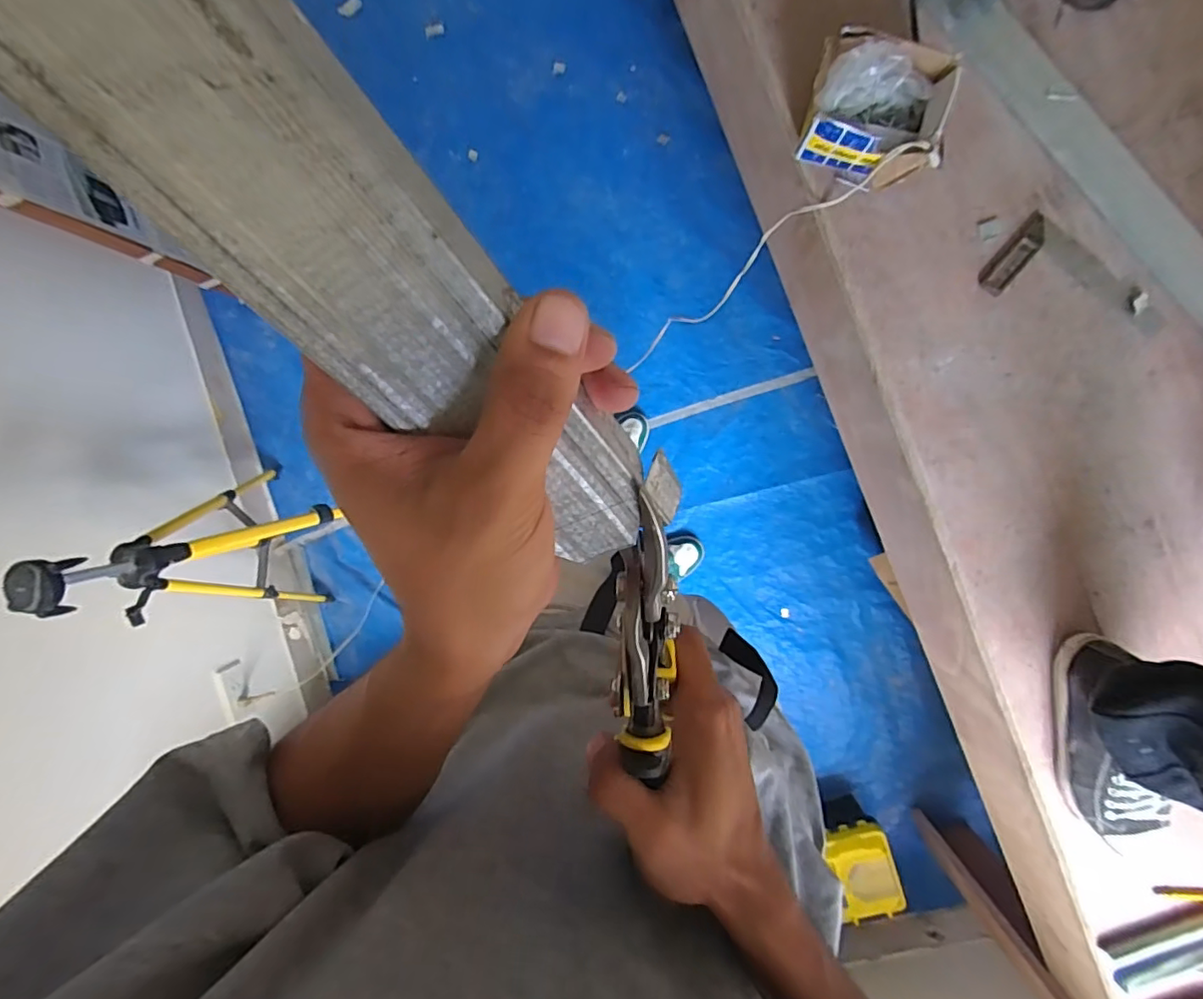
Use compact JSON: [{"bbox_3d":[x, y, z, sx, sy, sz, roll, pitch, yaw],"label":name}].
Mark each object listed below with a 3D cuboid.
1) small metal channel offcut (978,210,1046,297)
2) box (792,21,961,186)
[{"bbox_3d":[0.503,-0.297,0.679,0.034,0.009,0.103,38,96,0],"label":"small metal channel offcut"},{"bbox_3d":[0.312,-0.436,0.633,0.159,0.101,0.123,14,95,3],"label":"box"}]

